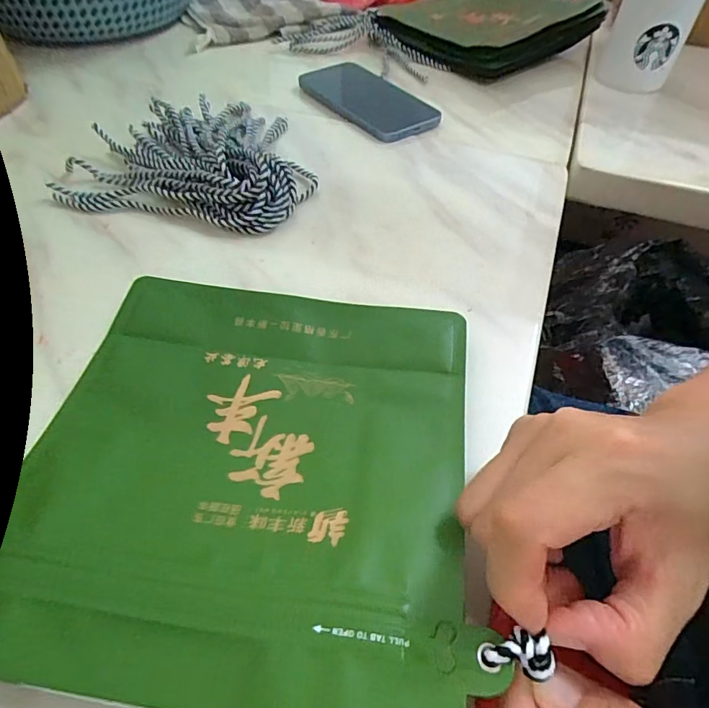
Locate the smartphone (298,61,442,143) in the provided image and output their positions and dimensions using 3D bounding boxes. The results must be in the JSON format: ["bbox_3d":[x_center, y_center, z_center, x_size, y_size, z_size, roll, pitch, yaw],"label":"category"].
[{"bbox_3d":[0.013,-0.247,0.460,0.072,0.010,0.148,-30,59,-24],"label":"smartphone"}]

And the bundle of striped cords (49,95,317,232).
[{"bbox_3d":[-0.119,-0.160,0.372,0.176,0.031,0.149,10,52,5],"label":"bundle of striped cords"}]

